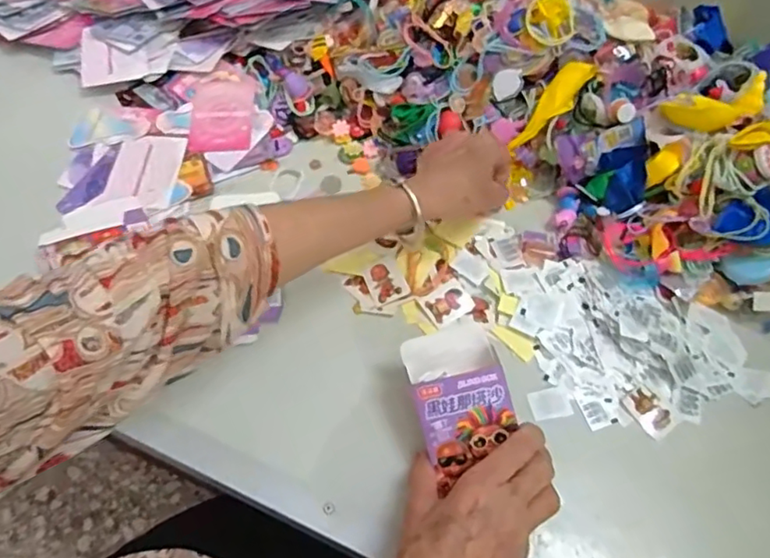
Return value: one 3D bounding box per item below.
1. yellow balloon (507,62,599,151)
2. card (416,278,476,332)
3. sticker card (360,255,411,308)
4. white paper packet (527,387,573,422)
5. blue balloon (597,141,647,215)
[{"bbox_3d":[0.156,-0.162,0.540,0.030,0.012,0.103,41,90,20],"label":"yellow balloon"},{"bbox_3d":[0.054,0.022,0.502,0.042,0.008,0.032,-29,65,-15],"label":"card"},{"bbox_3d":[0.000,0.001,0.508,0.033,0.004,0.041,-24,70,0],"label":"sticker card"},{"bbox_3d":[0.130,0.098,0.460,0.032,0.004,0.023,-11,62,-6],"label":"white paper packet"},{"bbox_3d":[0.210,-0.088,0.518,0.038,0.010,0.059,-2,87,34],"label":"blue balloon"}]

